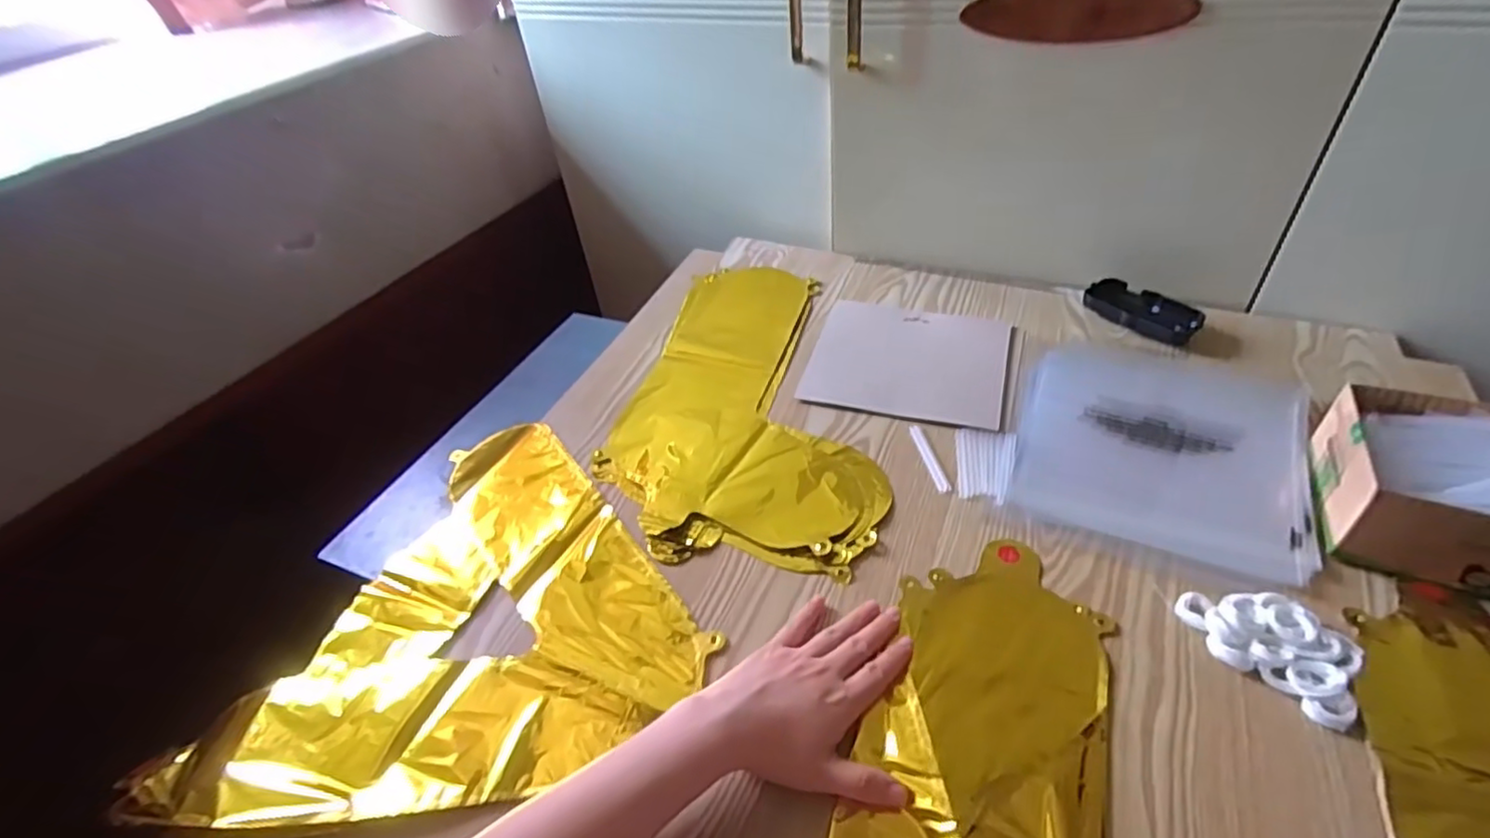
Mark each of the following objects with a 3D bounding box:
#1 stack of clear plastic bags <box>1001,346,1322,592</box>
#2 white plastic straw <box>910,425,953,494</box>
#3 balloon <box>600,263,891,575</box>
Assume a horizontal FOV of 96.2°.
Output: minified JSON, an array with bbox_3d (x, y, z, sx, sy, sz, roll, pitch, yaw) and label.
[{"bbox_3d":[0.361,0.015,0.584,0.215,0.008,0.248,16,48,23],"label":"stack of clear plastic bags"},{"bbox_3d":[0.159,0.032,0.578,0.012,0.004,0.081,-10,43,-3],"label":"white plastic straw"},{"bbox_3d":[0.014,-0.034,0.668,0.247,0.010,0.411,4,44,12],"label":"balloon"}]

